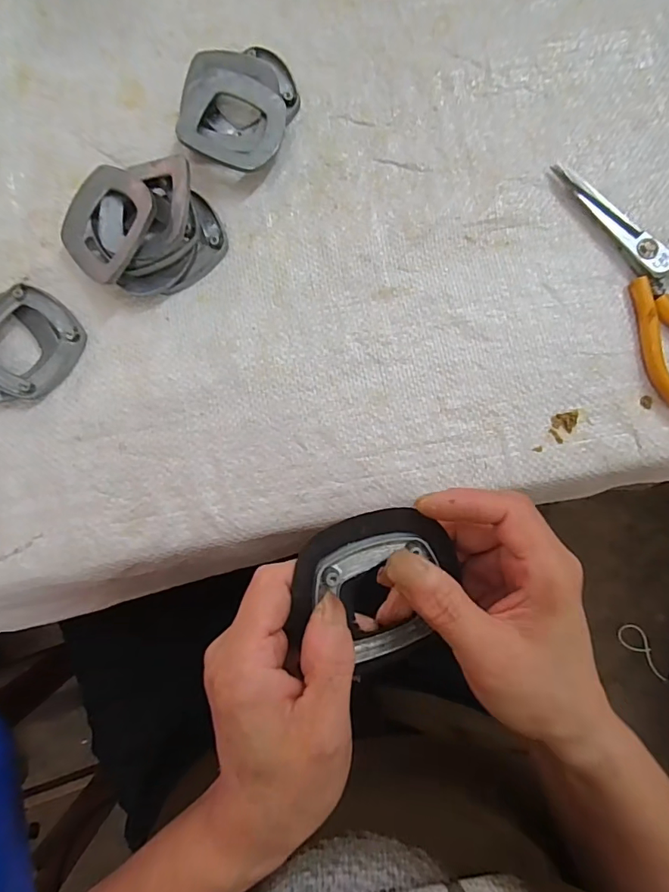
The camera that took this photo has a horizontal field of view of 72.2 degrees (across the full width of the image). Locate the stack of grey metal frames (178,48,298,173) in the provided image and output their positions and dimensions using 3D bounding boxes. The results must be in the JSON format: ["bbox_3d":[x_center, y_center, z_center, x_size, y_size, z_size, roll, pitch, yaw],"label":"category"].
[{"bbox_3d":[-0.062,-0.215,0.290,0.068,0.020,0.087,17,84,2],"label":"stack of grey metal frames"}]

